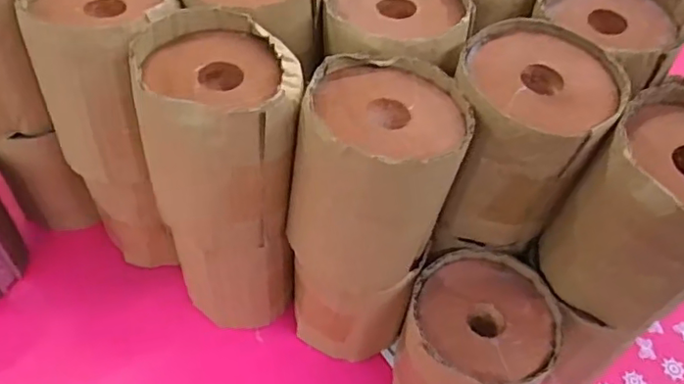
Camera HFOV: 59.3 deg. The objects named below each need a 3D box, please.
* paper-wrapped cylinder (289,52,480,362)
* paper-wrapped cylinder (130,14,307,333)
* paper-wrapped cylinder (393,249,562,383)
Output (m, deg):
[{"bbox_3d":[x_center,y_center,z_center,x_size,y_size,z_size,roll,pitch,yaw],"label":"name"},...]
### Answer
[{"bbox_3d":[0.014,0.022,0.371,0.083,0.211,0.090,12,52,4],"label":"paper-wrapped cylinder"},{"bbox_3d":[-0.069,0.000,0.379,0.076,0.215,0.085,-3,53,-9],"label":"paper-wrapped cylinder"},{"bbox_3d":[0.078,0.103,0.384,0.082,0.105,0.088,3,52,-4],"label":"paper-wrapped cylinder"}]

